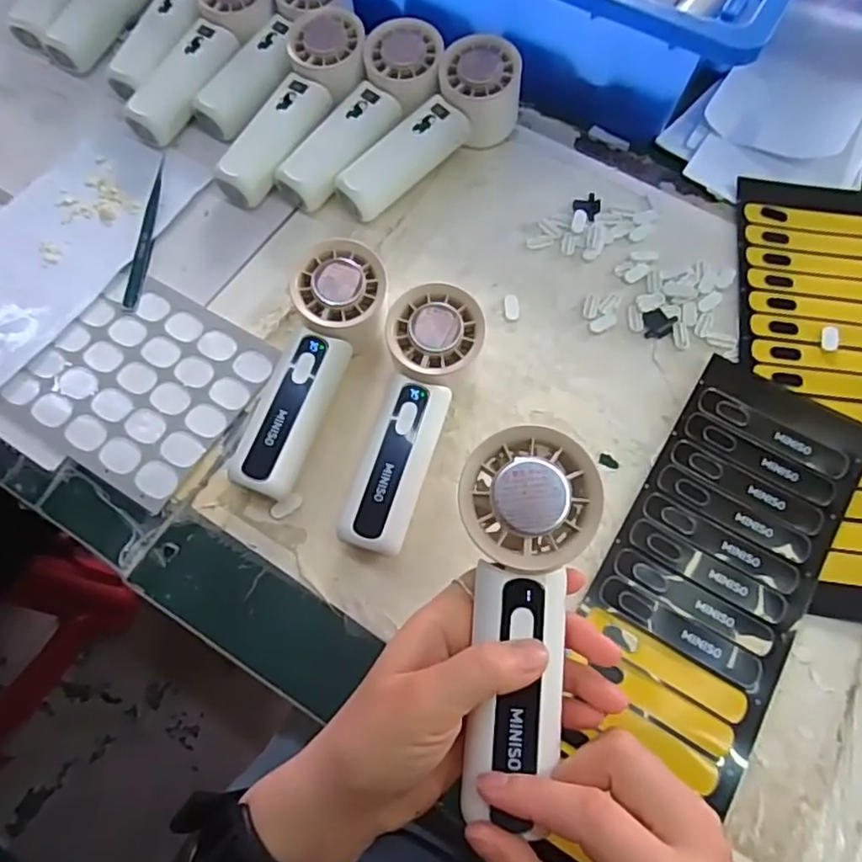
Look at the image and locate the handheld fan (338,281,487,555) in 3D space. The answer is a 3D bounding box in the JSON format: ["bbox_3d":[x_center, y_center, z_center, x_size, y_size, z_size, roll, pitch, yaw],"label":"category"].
[{"bbox_3d":[-0.009,-0.005,0.377,0.058,0.055,0.156,11,67,5],"label":"handheld fan"}]

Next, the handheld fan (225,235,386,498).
[{"bbox_3d":[-0.067,-0.034,0.389,0.056,0.055,0.155,14,68,6],"label":"handheld fan"}]

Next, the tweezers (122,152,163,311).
[{"bbox_3d":[-0.200,-0.142,0.451,0.012,0.007,0.125,1,67,1],"label":"tweezers"}]

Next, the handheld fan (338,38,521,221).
[{"bbox_3d":[0.001,-0.210,0.452,0.053,0.047,0.151,39,73,16],"label":"handheld fan"}]

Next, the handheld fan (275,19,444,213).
[{"bbox_3d":[-0.044,-0.223,0.460,0.062,0.044,0.151,29,70,12],"label":"handheld fan"}]

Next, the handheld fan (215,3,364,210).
[{"bbox_3d":[-0.094,-0.232,0.466,0.062,0.047,0.154,22,69,10],"label":"handheld fan"}]

